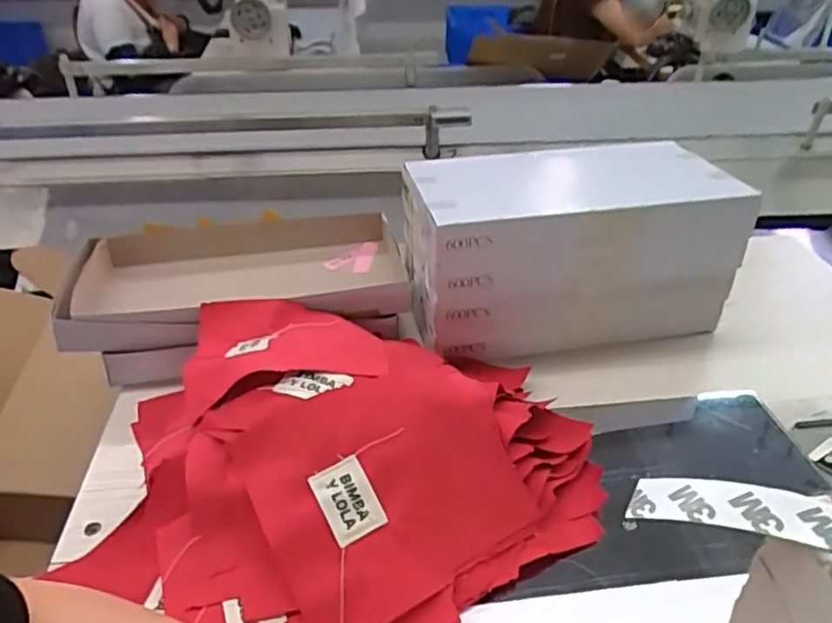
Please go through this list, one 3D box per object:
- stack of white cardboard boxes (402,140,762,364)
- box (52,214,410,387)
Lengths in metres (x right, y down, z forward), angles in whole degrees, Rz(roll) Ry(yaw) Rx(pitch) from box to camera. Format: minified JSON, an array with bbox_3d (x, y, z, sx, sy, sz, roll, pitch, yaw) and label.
[{"bbox_3d":[0.153,-0.059,0.655,0.307,0.157,0.149,-7,36,-11],"label":"stack of white cardboard boxes"},{"bbox_3d":[-0.178,-0.026,0.671,0.327,0.067,0.181,-7,36,-11],"label":"box"}]

